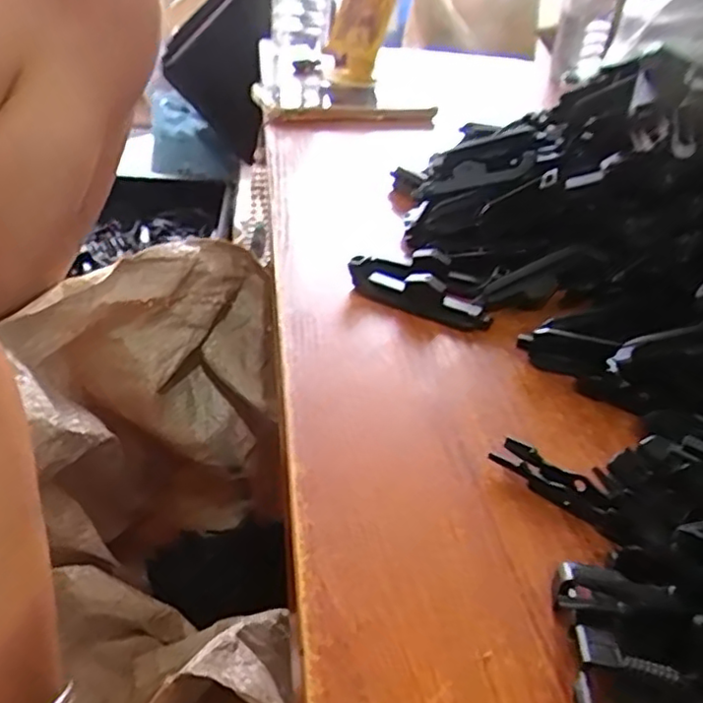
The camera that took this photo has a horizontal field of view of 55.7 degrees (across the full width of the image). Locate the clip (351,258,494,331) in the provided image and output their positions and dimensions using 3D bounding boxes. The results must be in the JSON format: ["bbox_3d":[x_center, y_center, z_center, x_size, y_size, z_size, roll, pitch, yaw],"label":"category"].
[{"bbox_3d":[0.035,-0.030,0.332,0.072,0.018,0.025,20,34,21],"label":"clip"}]

